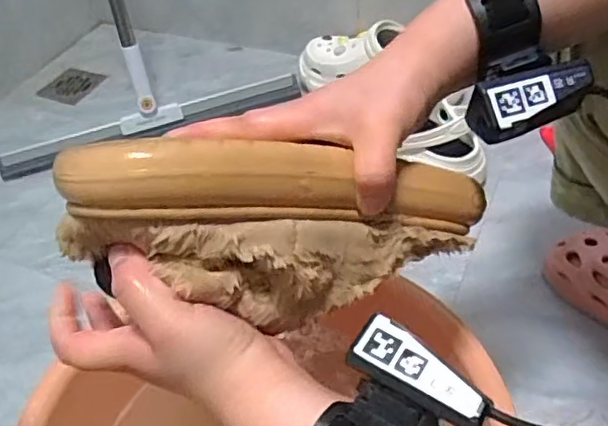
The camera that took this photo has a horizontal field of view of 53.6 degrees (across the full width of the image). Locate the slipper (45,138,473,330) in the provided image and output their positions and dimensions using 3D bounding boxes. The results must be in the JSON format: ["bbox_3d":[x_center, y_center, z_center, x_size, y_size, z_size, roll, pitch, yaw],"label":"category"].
[{"bbox_3d":[-0.004,0.002,0.342,0.250,0.086,0.079,5,38,-29],"label":"slipper"}]

